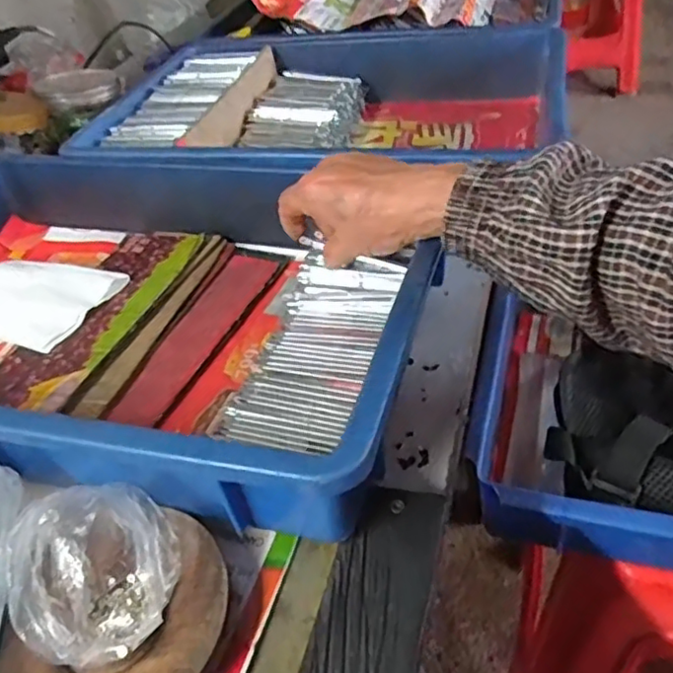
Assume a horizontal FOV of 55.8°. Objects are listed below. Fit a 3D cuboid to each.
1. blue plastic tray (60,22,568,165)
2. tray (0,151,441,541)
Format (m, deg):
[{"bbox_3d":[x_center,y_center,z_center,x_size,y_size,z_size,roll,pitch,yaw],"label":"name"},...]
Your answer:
[{"bbox_3d":[-0.005,-0.234,0.651,0.434,0.097,0.325,7,44,18],"label":"blue plastic tray"},{"bbox_3d":[-0.157,-0.034,0.452,0.430,0.093,0.310,6,43,16],"label":"tray"}]

